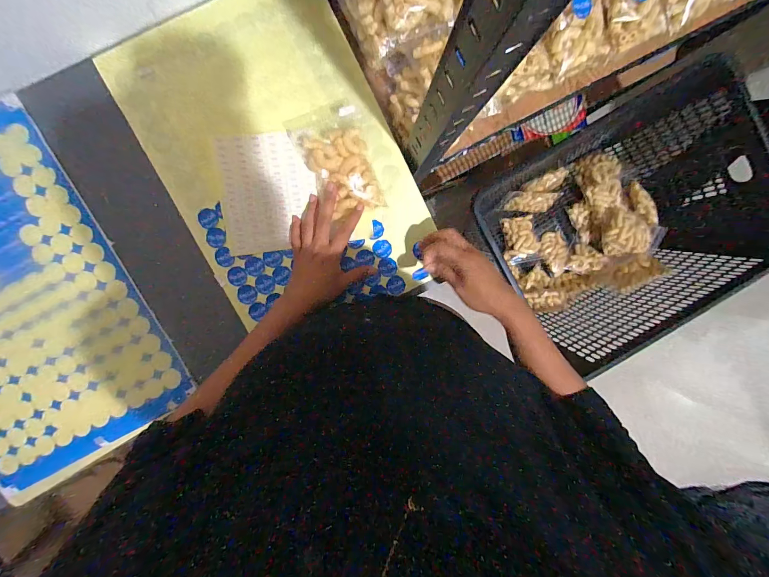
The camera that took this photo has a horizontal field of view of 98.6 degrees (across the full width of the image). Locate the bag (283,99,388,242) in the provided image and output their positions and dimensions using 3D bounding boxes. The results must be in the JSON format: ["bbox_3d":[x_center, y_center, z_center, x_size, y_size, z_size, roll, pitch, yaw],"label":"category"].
[{"bbox_3d":[-0.063,-0.179,0.456,0.095,0.039,0.153,-21,96,-1],"label":"bag"}]

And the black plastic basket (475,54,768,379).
[{"bbox_3d":[0.530,-0.169,0.752,0.520,0.276,0.417,-30,97,-1],"label":"black plastic basket"}]

